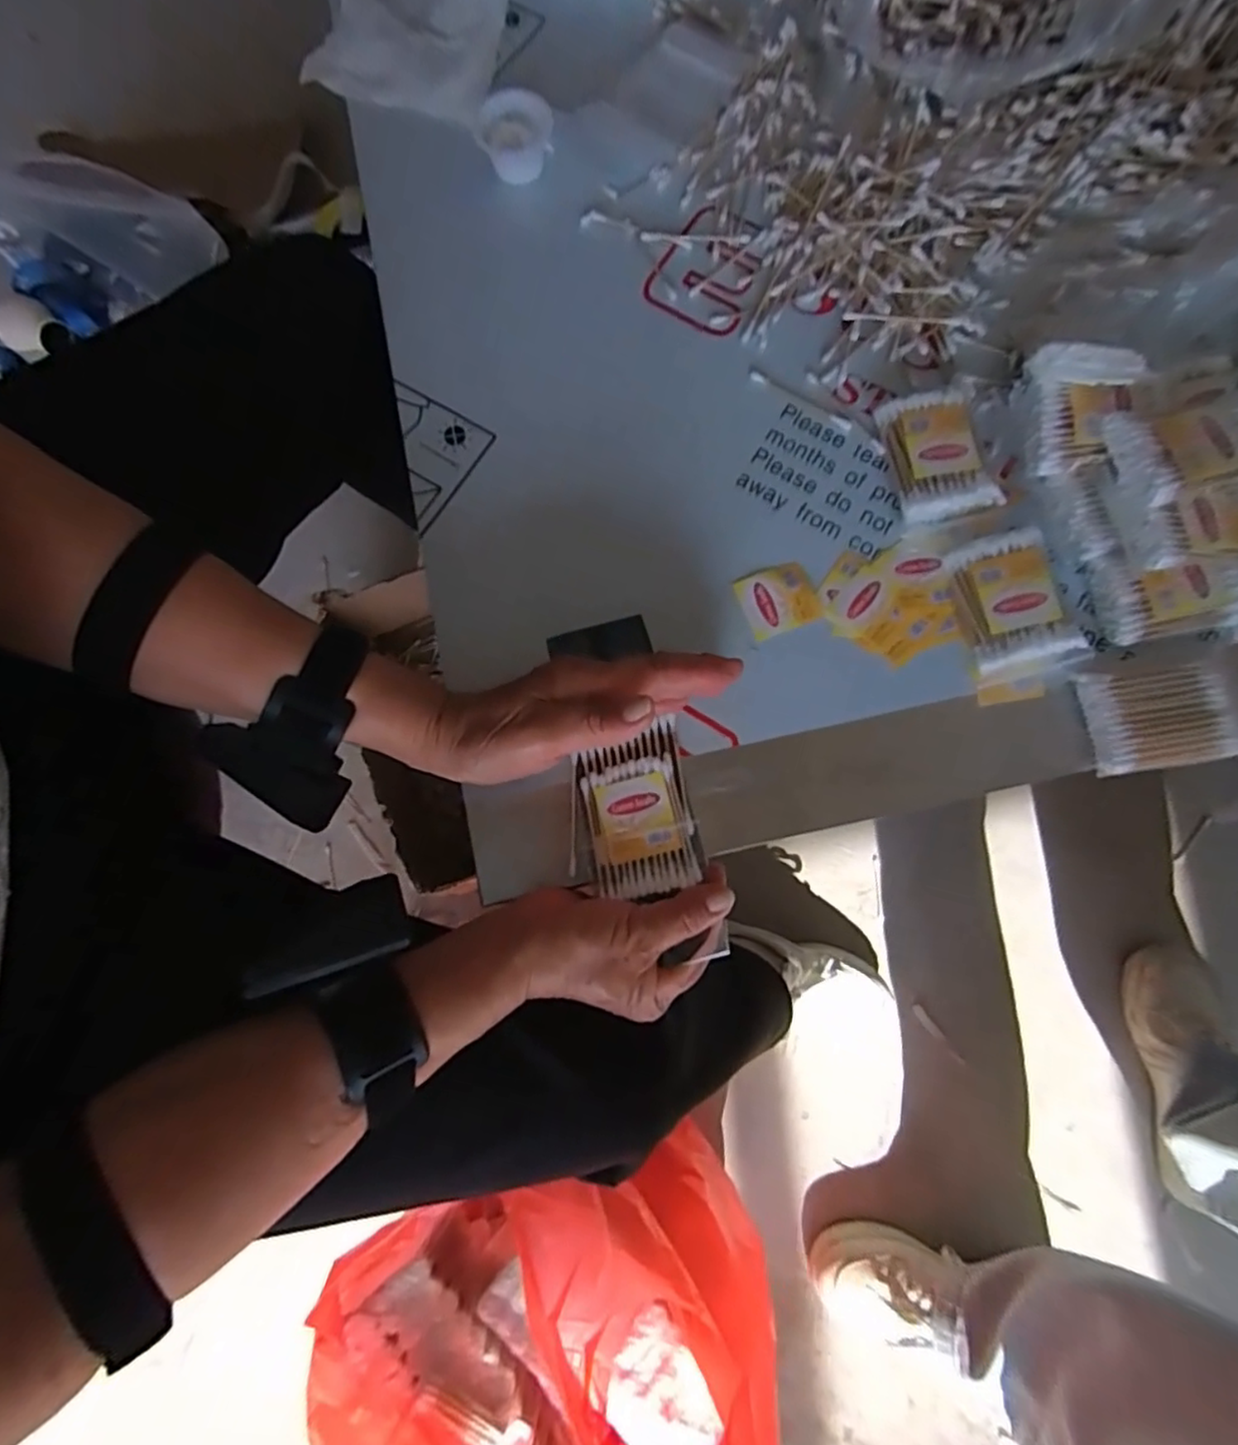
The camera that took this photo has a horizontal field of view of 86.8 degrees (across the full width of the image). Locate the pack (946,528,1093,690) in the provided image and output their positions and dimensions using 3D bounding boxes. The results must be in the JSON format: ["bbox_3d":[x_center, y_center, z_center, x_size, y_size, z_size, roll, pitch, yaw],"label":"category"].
[{"bbox_3d":[0.227,-0.066,0.375,0.060,0.021,0.081,-16,77,-3],"label":"pack"}]

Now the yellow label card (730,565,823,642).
[{"bbox_3d":[0.096,-0.074,0.394,0.043,0.004,0.039,-21,81,1],"label":"yellow label card"}]

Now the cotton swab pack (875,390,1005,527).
[{"bbox_3d":[0.194,-0.161,0.398,0.052,0.024,0.080,-11,77,-2],"label":"cotton swab pack"}]

